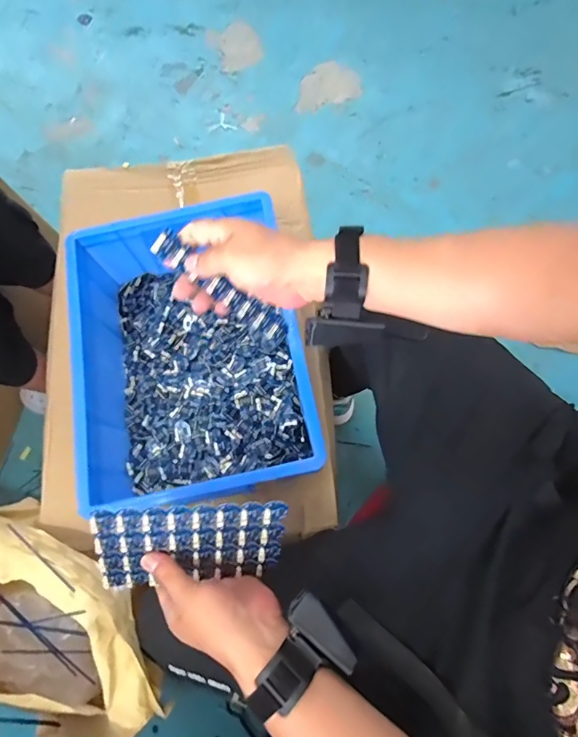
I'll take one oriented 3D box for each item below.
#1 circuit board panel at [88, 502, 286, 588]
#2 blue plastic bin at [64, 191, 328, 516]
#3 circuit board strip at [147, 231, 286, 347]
[{"bbox_3d":[-0.094,0.171,0.412,0.173,0.110,0.006,0,33,-10],"label":"circuit board panel"},{"bbox_3d":[-0.140,-0.026,0.627,0.315,0.131,0.386,-15,74,-2],"label":"blue plastic bin"},{"bbox_3d":[-0.064,-0.079,0.442,0.168,0.011,0.026,36,74,-33],"label":"circuit board strip"}]

